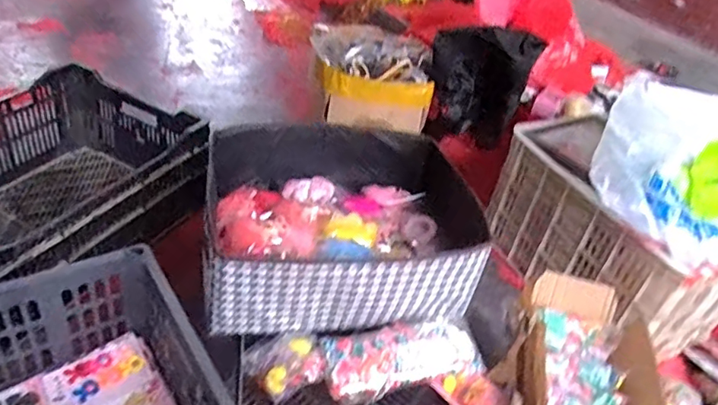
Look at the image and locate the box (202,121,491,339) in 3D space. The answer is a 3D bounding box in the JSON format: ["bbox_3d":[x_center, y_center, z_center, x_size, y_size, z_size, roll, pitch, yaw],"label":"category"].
[{"bbox_3d":[-0.035,0.030,0.929,0.412,0.149,0.358,0,39,-15],"label":"box"}]

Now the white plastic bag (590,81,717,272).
[{"bbox_3d":[0.632,-0.090,1.082,0.314,0.197,0.419,25,40,16],"label":"white plastic bag"}]

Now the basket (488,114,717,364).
[{"bbox_3d":[0.548,0.067,1.243,0.358,0.302,0.503,-14,45,-29],"label":"basket"}]

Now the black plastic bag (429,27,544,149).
[{"bbox_3d":[0.332,-0.317,1.578,0.290,0.335,0.080,4,39,-9],"label":"black plastic bag"}]

